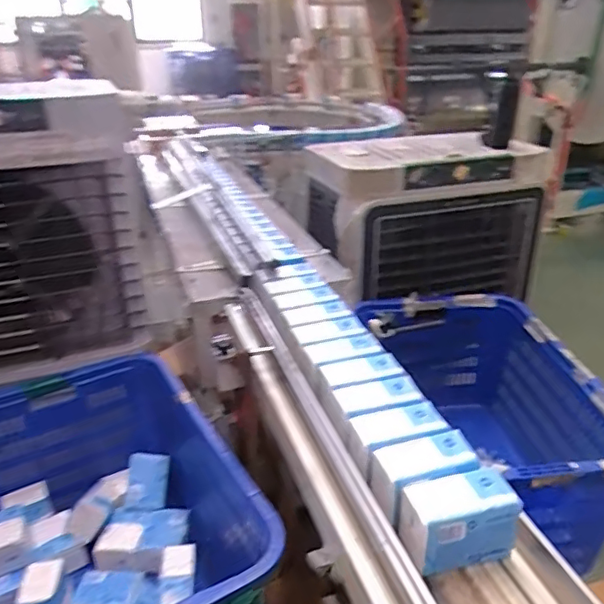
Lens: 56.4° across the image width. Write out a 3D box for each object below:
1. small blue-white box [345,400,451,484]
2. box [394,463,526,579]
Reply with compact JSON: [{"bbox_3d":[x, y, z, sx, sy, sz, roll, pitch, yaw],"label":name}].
[{"bbox_3d":[0.129,0.185,0.770,0.127,0.057,0.078,-8,27,-15],"label":"small blue-white box"},{"bbox_3d":[0.180,0.256,0.661,0.126,0.079,0.066,-6,27,-12],"label":"box"}]

